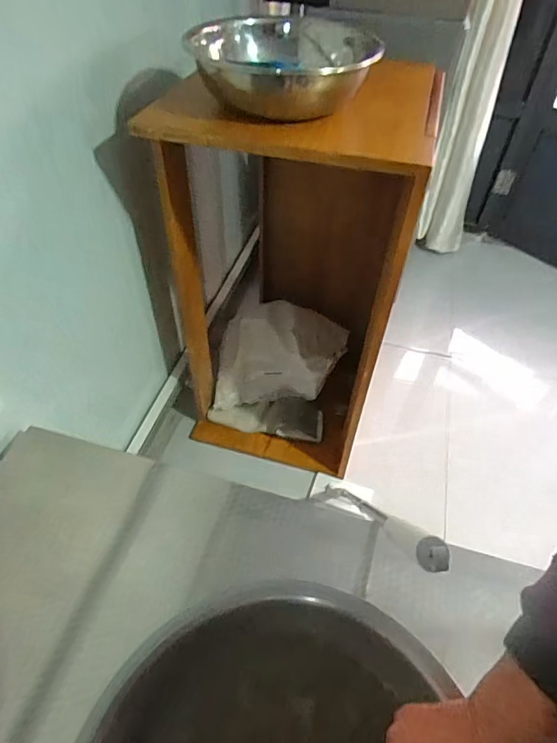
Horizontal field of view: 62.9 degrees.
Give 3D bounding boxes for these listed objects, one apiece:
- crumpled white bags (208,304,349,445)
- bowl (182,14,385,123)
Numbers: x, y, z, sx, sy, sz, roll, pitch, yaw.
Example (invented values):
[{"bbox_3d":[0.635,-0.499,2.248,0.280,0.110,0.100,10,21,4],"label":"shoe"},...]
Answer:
[{"bbox_3d":[0.003,-0.010,1.343,0.363,0.278,0.303,8,49,5],"label":"crumpled white bags"},{"bbox_3d":[0.013,-0.474,0.715,0.276,0.078,0.281,-12,50,-12],"label":"bowl"}]

